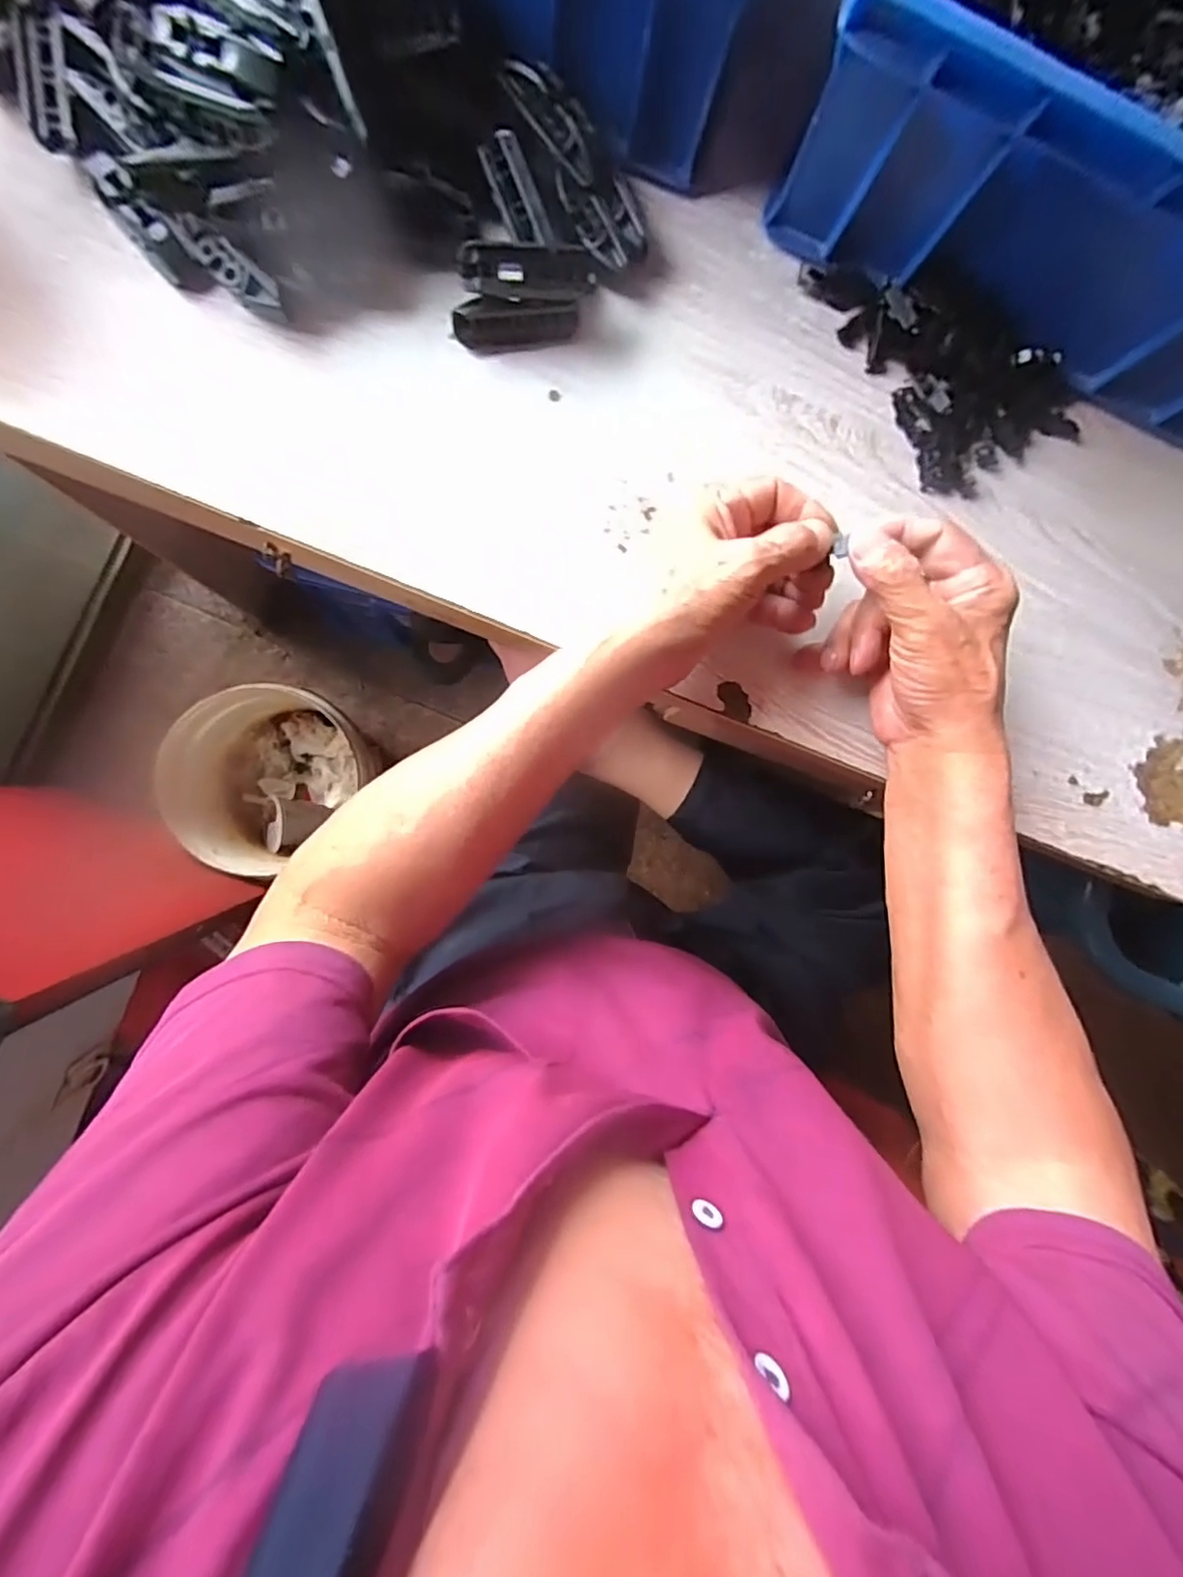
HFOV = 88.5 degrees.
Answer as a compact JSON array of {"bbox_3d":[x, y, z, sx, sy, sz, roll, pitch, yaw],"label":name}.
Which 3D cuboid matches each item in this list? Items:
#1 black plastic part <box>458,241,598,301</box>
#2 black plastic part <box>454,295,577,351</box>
[{"bbox_3d":[-0.034,-0.276,0.325,0.070,0.013,0.019,-4,91,-7],"label":"black plastic part"},{"bbox_3d":[-0.042,-0.263,0.344,0.069,0.022,0.012,-6,91,-7],"label":"black plastic part"}]

